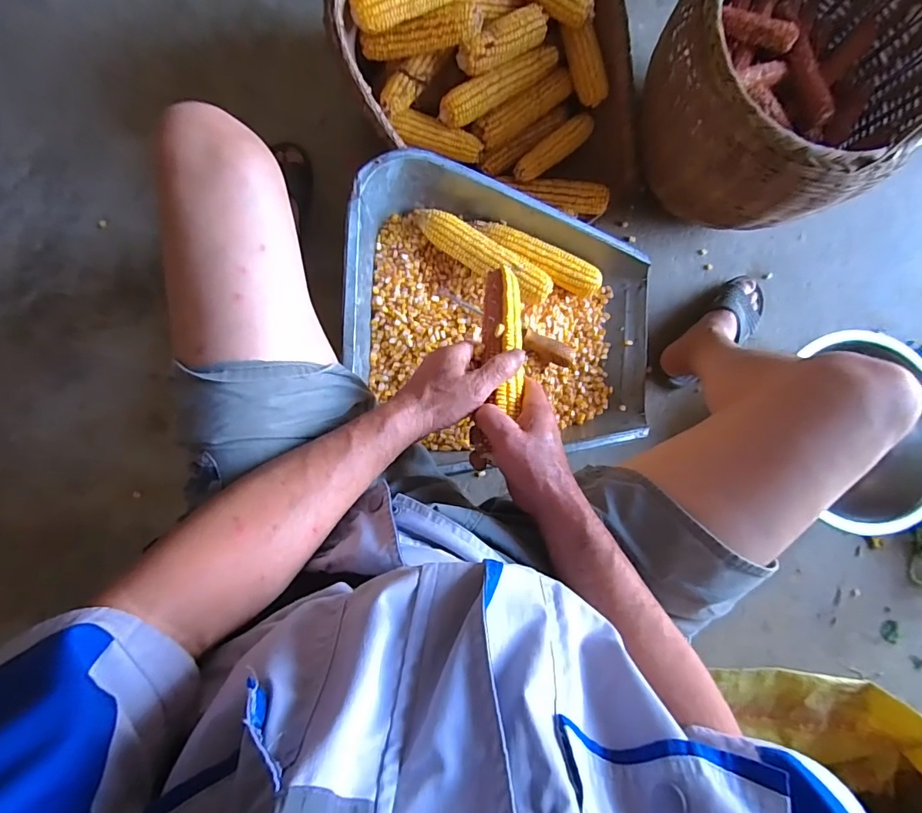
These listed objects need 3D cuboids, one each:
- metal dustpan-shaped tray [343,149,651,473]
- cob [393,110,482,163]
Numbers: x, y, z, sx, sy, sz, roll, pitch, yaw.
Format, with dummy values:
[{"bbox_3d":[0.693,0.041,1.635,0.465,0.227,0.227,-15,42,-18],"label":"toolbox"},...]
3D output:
[{"bbox_3d":[0.078,-0.135,0.658,0.440,0.151,0.361,3,83,-3],"label":"metal dustpan-shaped tray"},{"bbox_3d":[-0.039,-0.430,0.739,0.147,0.045,0.037,15,83,-2],"label":"cob"}]

